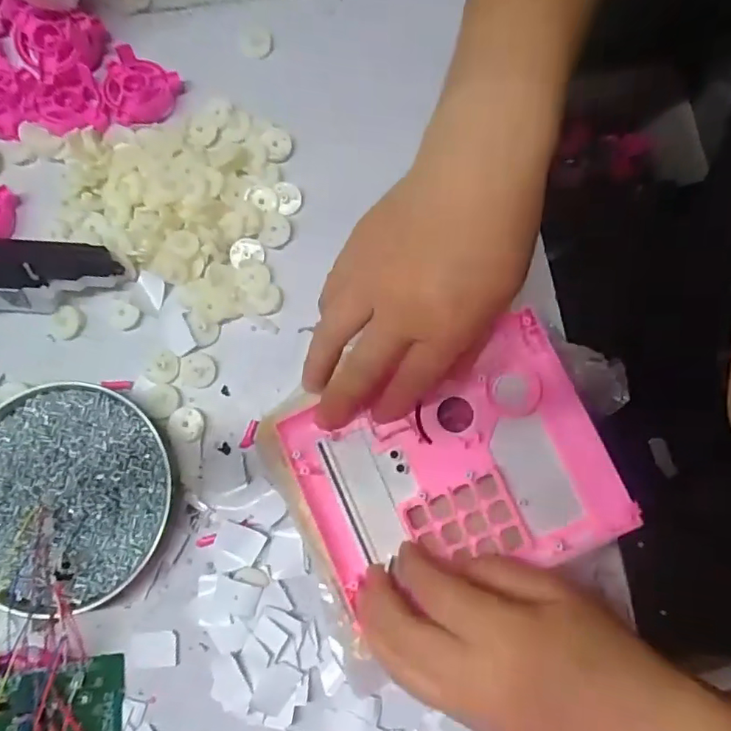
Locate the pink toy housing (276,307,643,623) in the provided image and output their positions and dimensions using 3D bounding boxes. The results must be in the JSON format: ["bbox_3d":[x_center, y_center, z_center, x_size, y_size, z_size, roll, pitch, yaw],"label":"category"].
[{"bbox_3d":[0.049,0.060,0.304,0.162,0.034,0.128,-23,78,-5],"label":"pink toy housing"}]

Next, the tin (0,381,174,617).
[{"bbox_3d":[-0.190,0.081,0.338,0.131,0.027,0.131,0,77,0],"label":"tin"}]

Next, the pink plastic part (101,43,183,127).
[{"bbox_3d":[-0.163,-0.203,0.386,0.053,0.015,0.052,0,77,0],"label":"pink plastic part"}]

